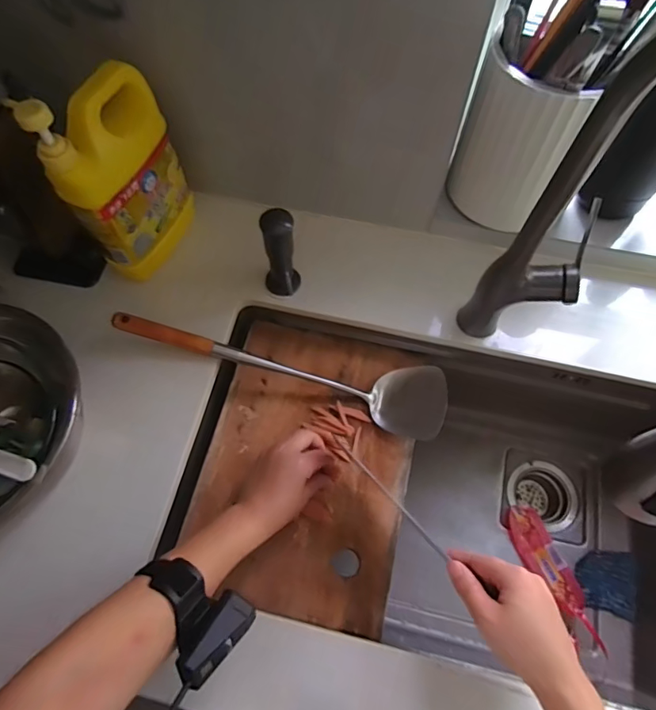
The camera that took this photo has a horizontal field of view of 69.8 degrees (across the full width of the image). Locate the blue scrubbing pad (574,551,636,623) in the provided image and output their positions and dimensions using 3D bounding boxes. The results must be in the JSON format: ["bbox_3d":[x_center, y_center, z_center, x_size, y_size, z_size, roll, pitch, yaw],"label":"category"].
[{"bbox_3d":[0.388,0.315,0.659,0.072,0.020,0.082,16,67,7],"label":"blue scrubbing pad"}]

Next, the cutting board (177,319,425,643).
[{"bbox_3d":[-0.025,0.127,0.584,0.246,0.011,0.341,12,67,6],"label":"cutting board"}]

